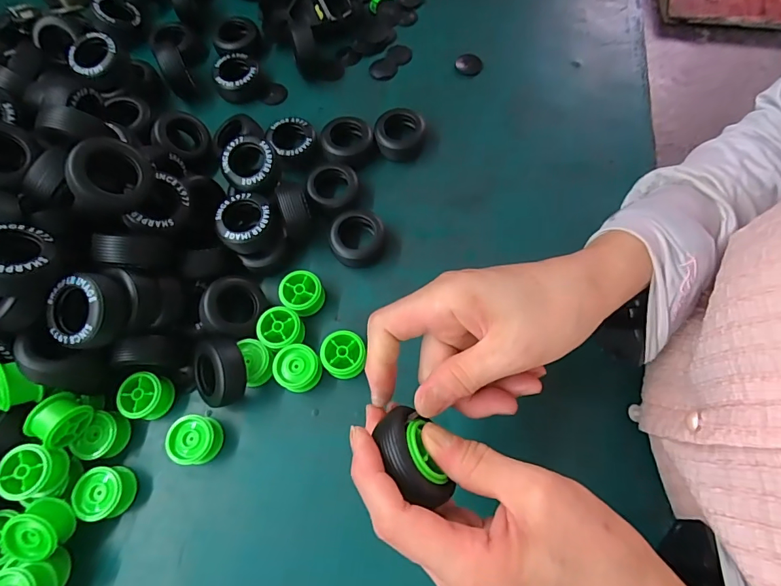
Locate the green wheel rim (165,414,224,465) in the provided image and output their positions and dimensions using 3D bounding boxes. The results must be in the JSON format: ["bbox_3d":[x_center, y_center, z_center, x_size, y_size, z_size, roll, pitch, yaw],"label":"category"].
[{"bbox_3d":[-0.144,0.108,0.314,0.031,0.024,0.033,0,70,1],"label":"green wheel rim"}]

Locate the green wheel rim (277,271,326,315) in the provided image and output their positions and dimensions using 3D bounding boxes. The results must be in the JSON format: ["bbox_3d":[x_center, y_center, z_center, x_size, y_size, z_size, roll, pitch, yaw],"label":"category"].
[{"bbox_3d":[-0.073,0.002,0.353,0.033,0.023,0.036,0,70,1],"label":"green wheel rim"}]

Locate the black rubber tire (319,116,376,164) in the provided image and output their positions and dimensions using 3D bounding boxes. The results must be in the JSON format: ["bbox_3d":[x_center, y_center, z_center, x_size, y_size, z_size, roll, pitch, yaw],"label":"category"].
[{"bbox_3d":[-0.040,-0.143,0.405,0.048,0.023,0.049,0,70,1],"label":"black rubber tire"}]

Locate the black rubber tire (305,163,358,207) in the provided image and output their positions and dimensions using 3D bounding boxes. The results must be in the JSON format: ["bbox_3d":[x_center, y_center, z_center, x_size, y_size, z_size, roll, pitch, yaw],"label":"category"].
[{"bbox_3d":[-0.053,-0.096,0.390,0.042,0.022,0.042,11,70,5],"label":"black rubber tire"}]

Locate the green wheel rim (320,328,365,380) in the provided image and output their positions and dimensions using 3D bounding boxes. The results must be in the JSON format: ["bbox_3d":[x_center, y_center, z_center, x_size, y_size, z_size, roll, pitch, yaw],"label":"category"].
[{"bbox_3d":[-0.036,0.050,0.335,0.033,0.022,0.035,0,70,1],"label":"green wheel rim"}]

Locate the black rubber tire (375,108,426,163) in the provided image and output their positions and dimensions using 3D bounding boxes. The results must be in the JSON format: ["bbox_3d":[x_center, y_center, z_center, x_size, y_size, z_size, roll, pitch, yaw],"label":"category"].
[{"bbox_3d":[0.009,-0.155,0.409,0.046,0.020,0.048,9,70,4],"label":"black rubber tire"}]

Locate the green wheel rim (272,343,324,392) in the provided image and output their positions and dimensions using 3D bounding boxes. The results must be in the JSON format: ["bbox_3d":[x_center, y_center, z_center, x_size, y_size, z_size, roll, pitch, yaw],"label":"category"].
[{"bbox_3d":[-0.071,0.059,0.332,0.034,0.022,0.035,0,70,1],"label":"green wheel rim"}]

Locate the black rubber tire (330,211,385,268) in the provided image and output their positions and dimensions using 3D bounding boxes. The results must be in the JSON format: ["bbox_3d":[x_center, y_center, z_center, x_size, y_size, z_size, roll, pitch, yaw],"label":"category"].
[{"bbox_3d":[-0.029,-0.046,0.370,0.045,0.021,0.045,-1,70,0],"label":"black rubber tire"}]

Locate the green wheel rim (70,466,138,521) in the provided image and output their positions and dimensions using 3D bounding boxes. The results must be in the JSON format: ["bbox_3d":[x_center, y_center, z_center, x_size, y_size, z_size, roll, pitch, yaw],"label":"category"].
[{"bbox_3d":[-0.203,0.142,0.302,0.032,0.023,0.033,-4,70,-1],"label":"green wheel rim"}]

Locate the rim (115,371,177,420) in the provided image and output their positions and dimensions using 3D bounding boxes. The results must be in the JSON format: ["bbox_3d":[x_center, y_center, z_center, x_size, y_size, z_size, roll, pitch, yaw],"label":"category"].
[{"bbox_3d":[-0.187,0.079,0.326,0.031,0.022,0.033,5,70,3],"label":"rim"}]

